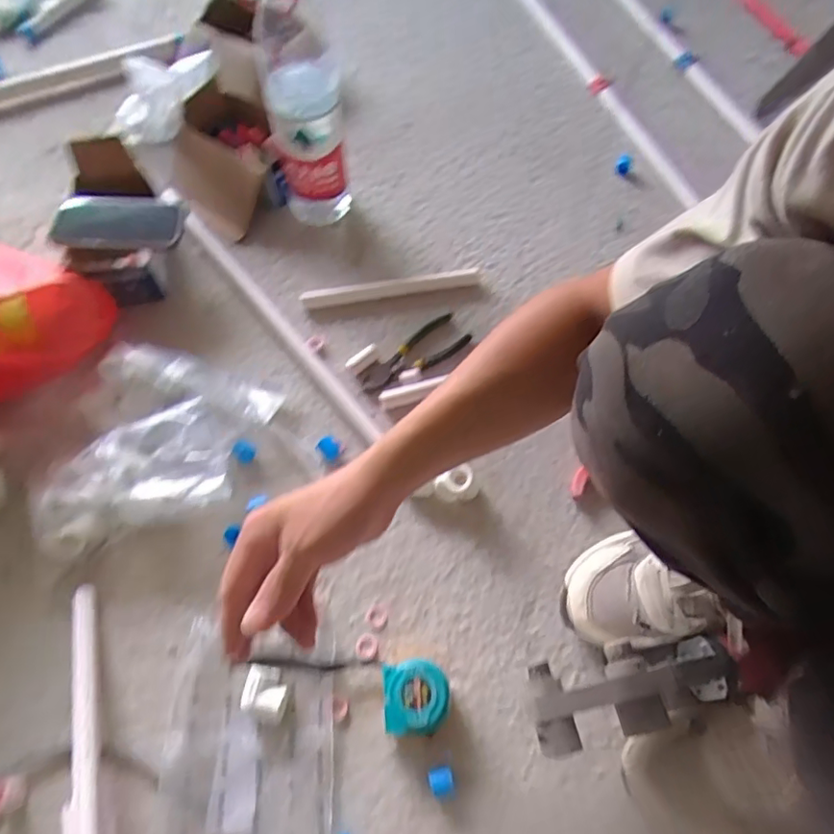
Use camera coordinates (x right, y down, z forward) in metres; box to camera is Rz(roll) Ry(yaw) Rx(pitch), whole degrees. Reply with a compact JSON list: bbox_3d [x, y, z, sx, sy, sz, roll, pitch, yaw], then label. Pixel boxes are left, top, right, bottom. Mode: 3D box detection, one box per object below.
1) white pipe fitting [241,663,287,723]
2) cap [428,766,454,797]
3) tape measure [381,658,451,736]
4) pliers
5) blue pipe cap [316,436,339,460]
[{"bbox_3d":[-0.146,0.266,0.537,0.041,0.030,0.046,7,63,3],"label":"white pipe fitting"},{"bbox_3d":[0.022,0.332,0.507,0.022,0.020,0.022,-8,64,-5],"label":"cap"},{"bbox_3d":[-0.001,0.267,0.529,0.062,0.045,0.064,-5,63,-3],"label":"tape measure"},{"bbox_3d":[-0.004,-0.080,0.710,0.152,0.010,0.061,-31,68,-15],"label":"pliers"},{"bbox_3d":[-0.103,0.037,0.648,0.024,0.025,0.021,41,70,18],"label":"blue pipe cap"}]

